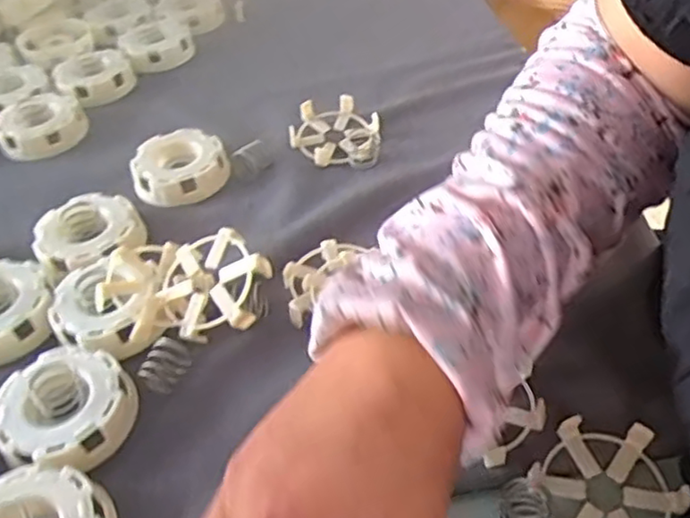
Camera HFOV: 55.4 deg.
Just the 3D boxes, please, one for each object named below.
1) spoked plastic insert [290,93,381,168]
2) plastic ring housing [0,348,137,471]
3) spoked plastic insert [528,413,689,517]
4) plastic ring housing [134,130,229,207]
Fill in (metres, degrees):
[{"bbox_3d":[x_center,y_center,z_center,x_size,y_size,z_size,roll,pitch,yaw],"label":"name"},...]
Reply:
[{"bbox_3d":[-0.007,-0.096,0.491,0.065,0.022,0.062,-3,45,3],"label":"spoked plastic insert"},{"bbox_3d":[-0.143,0.077,0.334,0.066,0.022,0.062,-3,45,3],"label":"plastic ring housing"},{"bbox_3d":[0.115,0.100,0.290,0.057,0.018,0.064,-17,46,-11],"label":"spoked plastic insert"},{"bbox_3d":[-0.118,-0.066,0.474,0.067,0.025,0.058,-12,45,-6],"label":"plastic ring housing"}]

